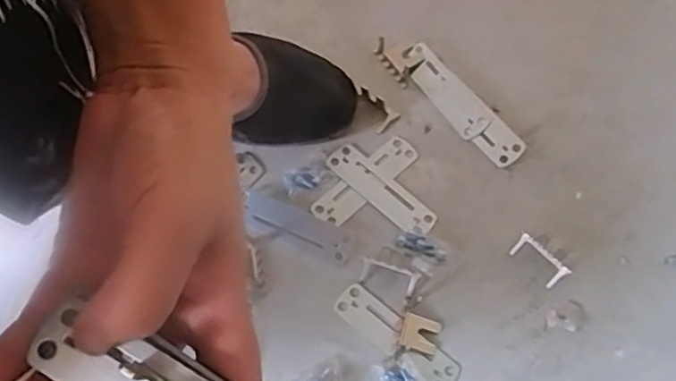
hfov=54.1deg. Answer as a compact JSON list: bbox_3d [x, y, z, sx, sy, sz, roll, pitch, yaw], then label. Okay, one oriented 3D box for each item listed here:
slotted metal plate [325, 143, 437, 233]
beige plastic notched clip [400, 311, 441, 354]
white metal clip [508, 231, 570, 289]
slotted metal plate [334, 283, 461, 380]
[{"bbox_3d":[0.032,-0.001,0.503,0.094,0.004,0.027,40,70,17],"label":"slotted metal plate"},{"bbox_3d":[0.056,0.098,0.453,0.026,0.006,0.024,16,65,7],"label":"beige plastic notched clip"},{"bbox_3d":[0.143,0.050,0.471,0.041,0.020,0.014,42,71,18],"label":"white metal clip"},{"bbox_3d":[0.040,0.102,0.454,0.096,0.004,0.028,37,69,16],"label":"slotted metal plate"}]

